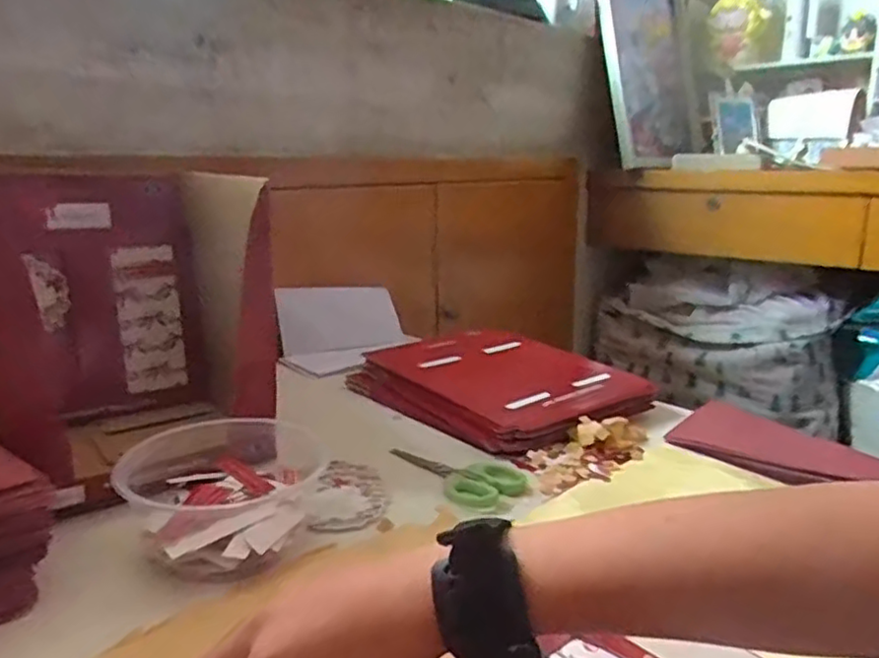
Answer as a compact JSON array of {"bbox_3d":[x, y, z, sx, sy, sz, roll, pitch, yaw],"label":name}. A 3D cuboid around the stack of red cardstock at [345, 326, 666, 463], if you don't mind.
[{"bbox_3d":[0.072,0.059,0.741,0.228,0.049,0.277,-11,17,-42],"label":"stack of red cardstock"}]

